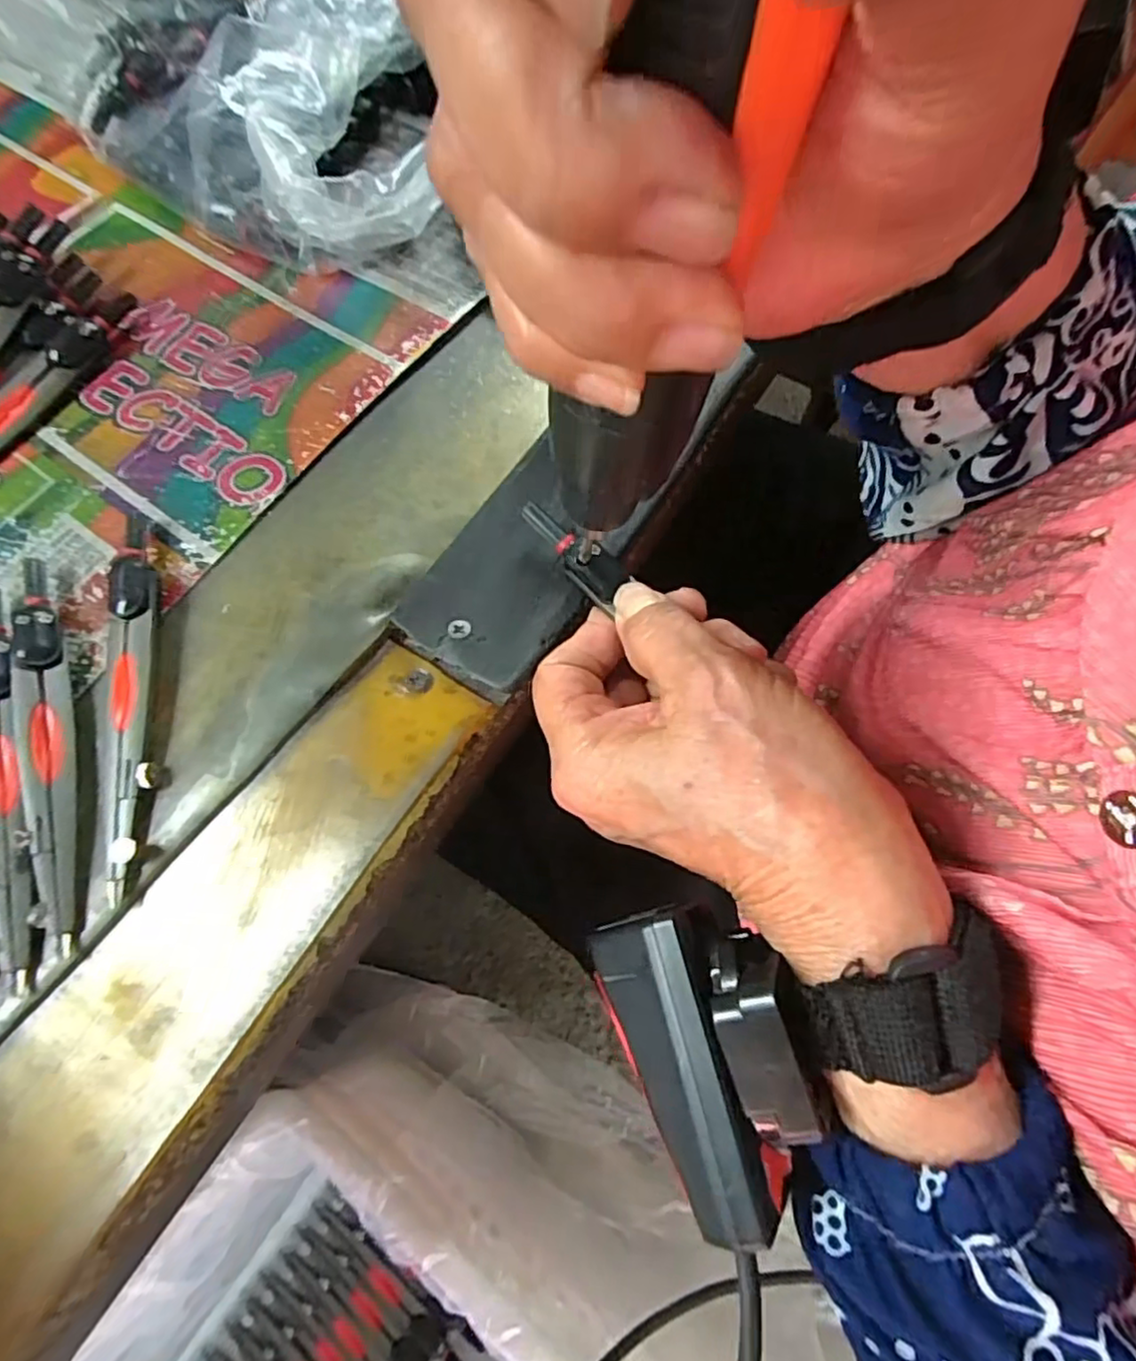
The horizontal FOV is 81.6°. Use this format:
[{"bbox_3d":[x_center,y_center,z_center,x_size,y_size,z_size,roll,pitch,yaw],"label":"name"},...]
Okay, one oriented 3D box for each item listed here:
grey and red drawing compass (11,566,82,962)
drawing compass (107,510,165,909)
[{"bbox_3d":[-0.163,0.018,0.204,0.012,0.007,0.127,-19,70,-4],"label":"grey and red drawing compass"},{"bbox_3d":[-0.140,0.000,0.212,0.014,0.011,0.132,-13,69,-2],"label":"drawing compass"}]

